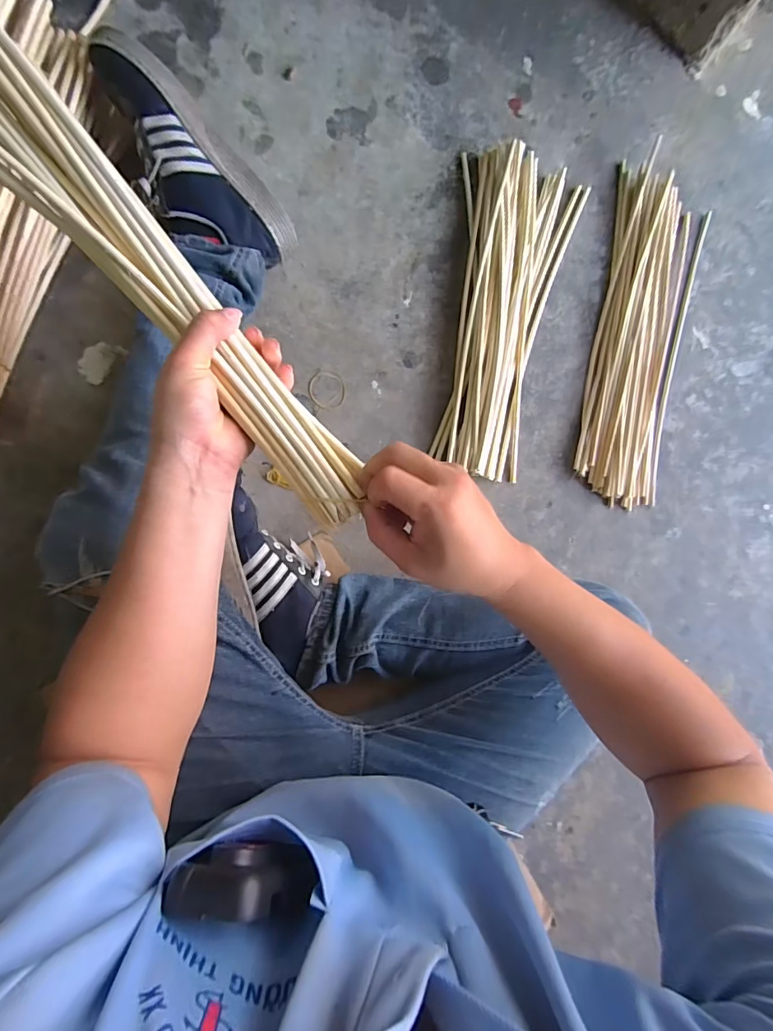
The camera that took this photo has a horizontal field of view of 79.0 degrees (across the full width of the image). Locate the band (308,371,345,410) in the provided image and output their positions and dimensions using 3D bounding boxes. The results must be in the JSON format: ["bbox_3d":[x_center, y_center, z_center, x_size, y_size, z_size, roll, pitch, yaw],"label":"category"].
[{"bbox_3d":[-0.079,-0.167,0.624,0.049,0.005,0.050,3,87,-7],"label":"band"}]

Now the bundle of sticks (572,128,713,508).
[{"bbox_3d":[0.365,-0.256,0.661,0.133,0.034,0.484,11,87,-7],"label":"bundle of sticks"}]

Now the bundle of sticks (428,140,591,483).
[{"bbox_3d":[0.172,-0.270,0.635,0.171,0.038,0.442,7,87,-7],"label":"bundle of sticks"}]

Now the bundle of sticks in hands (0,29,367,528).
[{"bbox_3d":[-0.178,-0.181,0.352,0.079,0.035,0.467,-42,90,-7],"label":"bundle of sticks in hands"}]

